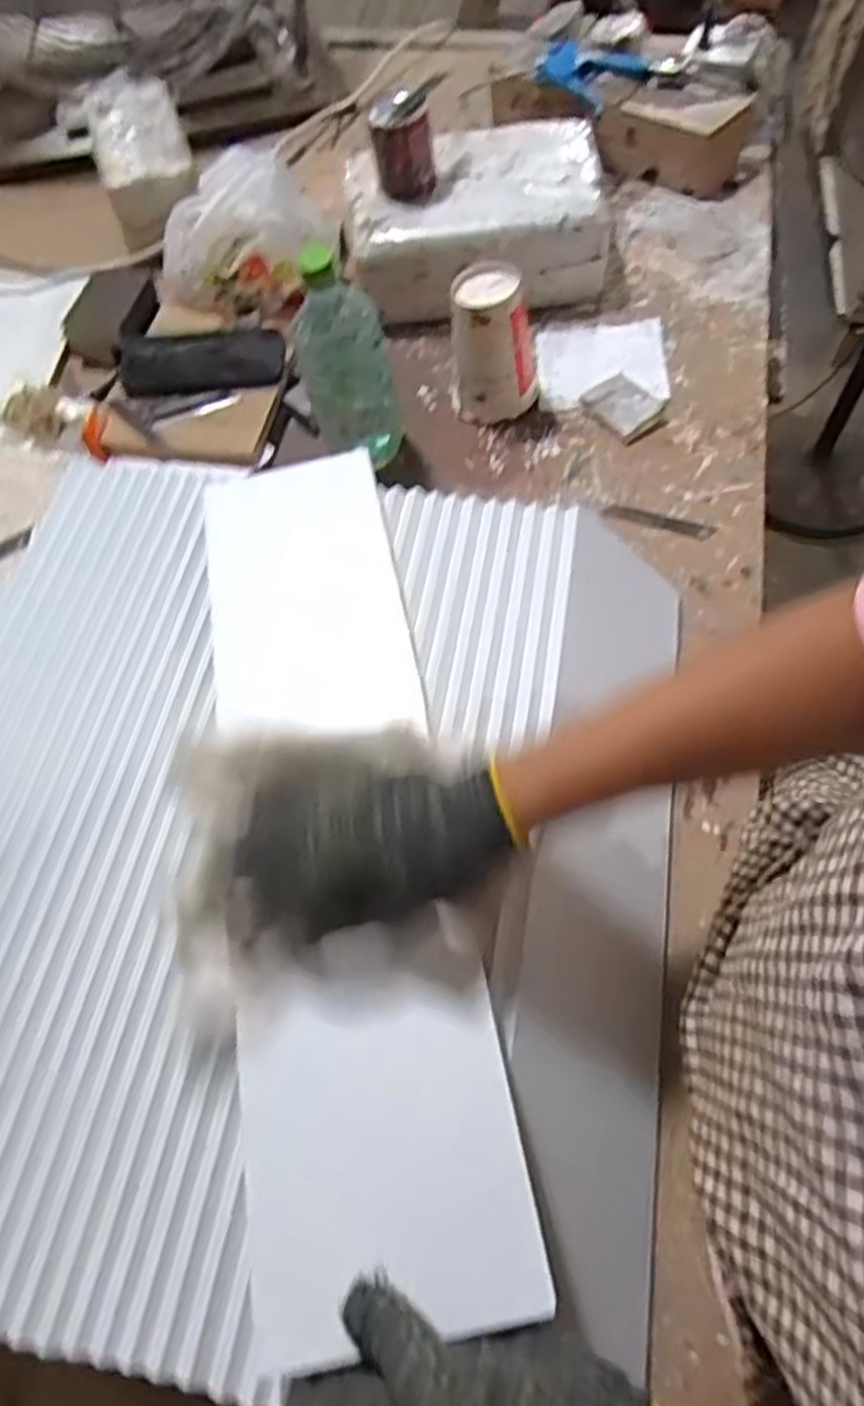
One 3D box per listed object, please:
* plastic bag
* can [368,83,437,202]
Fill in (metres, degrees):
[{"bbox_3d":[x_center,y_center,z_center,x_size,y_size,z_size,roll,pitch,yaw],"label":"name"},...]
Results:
[{"bbox_3d":[-0.215,-0.524,0.851,0.184,0.112,0.187,7,64,7],"label":"plastic bag"},{"bbox_3d":[-0.031,-0.583,0.801,0.065,0.081,0.066,-8,63,0],"label":"can"}]

